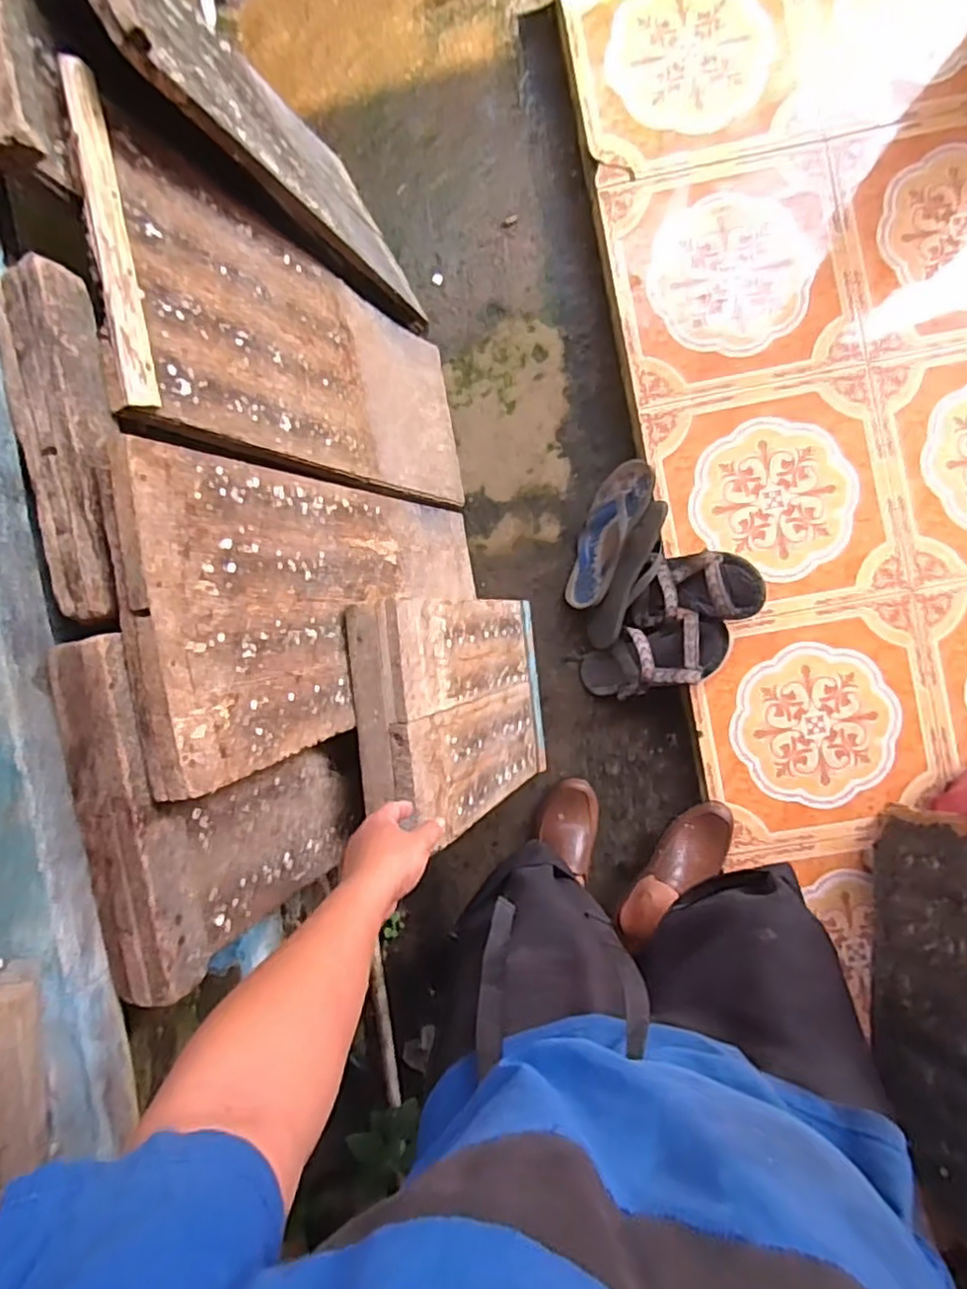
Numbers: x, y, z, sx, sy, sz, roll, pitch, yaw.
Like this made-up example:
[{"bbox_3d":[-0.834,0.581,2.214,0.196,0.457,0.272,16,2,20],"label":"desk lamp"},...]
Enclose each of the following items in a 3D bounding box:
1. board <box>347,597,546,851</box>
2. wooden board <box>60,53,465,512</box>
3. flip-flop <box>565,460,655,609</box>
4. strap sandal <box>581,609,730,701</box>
[{"bbox_3d":[-0.027,0.090,1.009,0.068,0.490,0.306,-5,92,23],"label":"board"},{"bbox_3d":[-0.209,-0.381,0.916,0.033,0.737,0.313,-11,91,22],"label":"wooden board"},{"bbox_3d":[0.222,-0.201,1.217,0.109,0.034,0.272,33,106,47],"label":"flip-flop"},{"bbox_3d":[0.292,0.026,1.181,0.266,0.073,0.121,-20,80,25],"label":"strap sandal"}]

